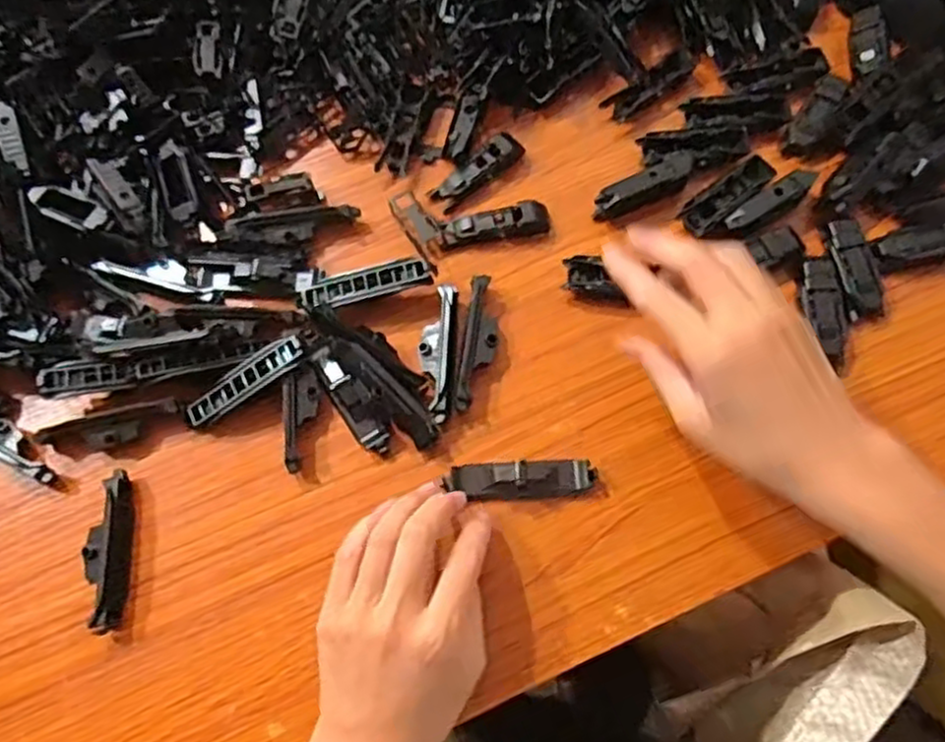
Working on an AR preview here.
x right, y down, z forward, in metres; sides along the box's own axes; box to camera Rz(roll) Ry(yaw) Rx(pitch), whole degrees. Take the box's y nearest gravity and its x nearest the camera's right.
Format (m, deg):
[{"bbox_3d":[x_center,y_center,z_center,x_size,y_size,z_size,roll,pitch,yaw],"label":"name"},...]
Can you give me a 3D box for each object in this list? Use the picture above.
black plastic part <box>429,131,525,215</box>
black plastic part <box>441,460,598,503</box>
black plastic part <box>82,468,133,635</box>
[{"bbox_3d":[0.004,-0.125,0.451,0.066,0.010,0.020,-41,75,-12],"label":"black plastic part"},{"bbox_3d":[0.029,0.058,0.385,0.074,0.018,0.019,-2,71,0],"label":"black plastic part"},{"bbox_3d":[-0.191,0.093,0.380,0.018,0.020,0.080,-3,71,0],"label":"black plastic part"}]

